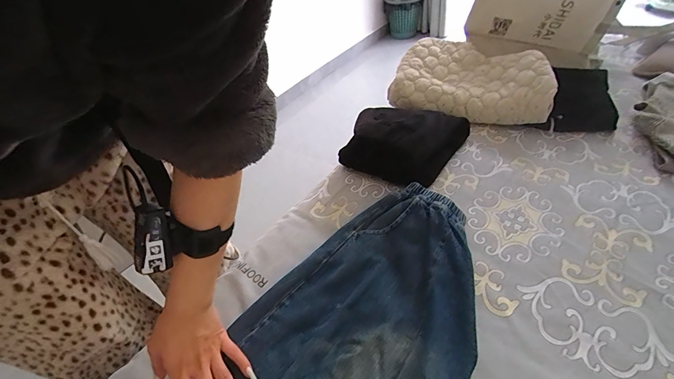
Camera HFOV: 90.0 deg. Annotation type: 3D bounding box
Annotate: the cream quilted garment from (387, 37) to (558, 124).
[{"bbox_3d":[0.337,-0.272,0.848,0.367,0.135,0.253,21,51,24],"label":"cream quilted garment"}]

